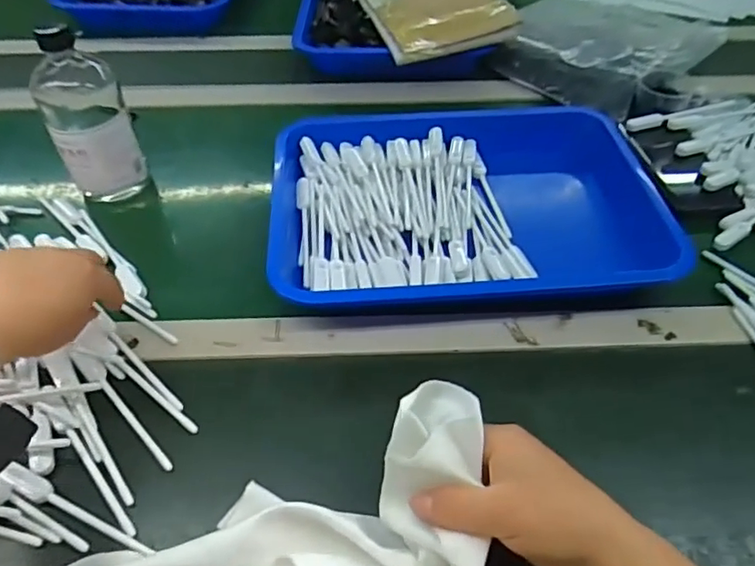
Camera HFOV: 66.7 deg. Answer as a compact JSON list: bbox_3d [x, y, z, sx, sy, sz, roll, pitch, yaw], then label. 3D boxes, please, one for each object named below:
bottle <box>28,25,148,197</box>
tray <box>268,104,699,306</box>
[{"bbox_3d":[-0.282,-0.156,0.563,0.075,0.168,0.068,-19,51,-16],"label":"bottle"},{"bbox_3d":[0.084,-0.092,0.572,0.370,0.035,0.289,-2,49,-2],"label":"tray"}]

